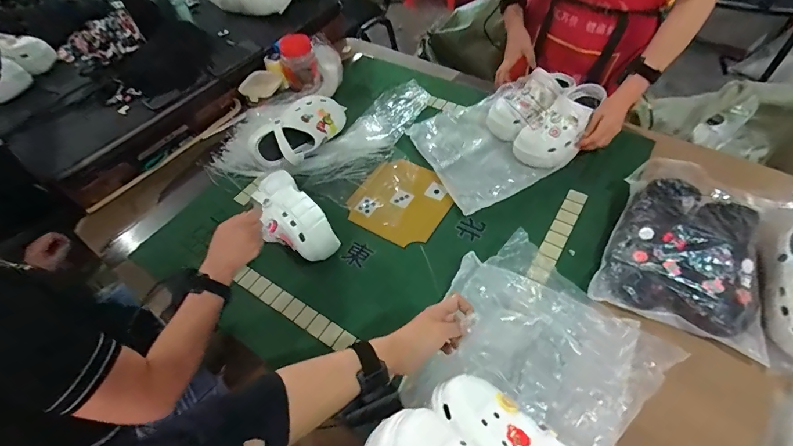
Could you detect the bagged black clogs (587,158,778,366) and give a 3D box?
[{"bbox_3d":[0.522,0.041,0.699,0.258,0.093,0.296,20,59,18],"label":"bagged black clogs"}]

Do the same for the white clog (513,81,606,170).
[{"bbox_3d":[0.372,-0.232,0.880,0.118,0.082,0.255,31,63,23],"label":"white clog"}]

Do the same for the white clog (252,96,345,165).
[{"bbox_3d":[-0.224,-0.230,0.956,0.101,0.111,0.250,32,63,24],"label":"white clog"}]

